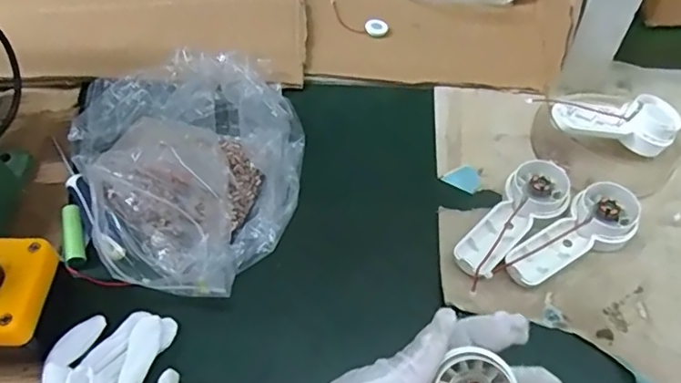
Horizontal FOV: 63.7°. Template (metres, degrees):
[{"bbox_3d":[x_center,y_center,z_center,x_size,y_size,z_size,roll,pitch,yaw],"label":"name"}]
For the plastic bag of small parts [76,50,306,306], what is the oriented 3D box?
[{"bbox_3d":[-0.114,-0.024,0.431,0.176,0.059,0.221,-21,57,-13],"label":"plastic bag of small parts"}]

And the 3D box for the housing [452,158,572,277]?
[{"bbox_3d":[0.132,0.022,0.413,0.044,0.024,0.113,35,63,23],"label":"housing"}]

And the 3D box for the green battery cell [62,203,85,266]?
[{"bbox_3d":[-0.206,0.033,0.423,0.012,0.015,0.054,-17,56,-10],"label":"green battery cell"}]

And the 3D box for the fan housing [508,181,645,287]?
[{"bbox_3d":[0.171,0.035,0.403,0.108,0.025,0.044,-30,60,-18],"label":"fan housing"}]

